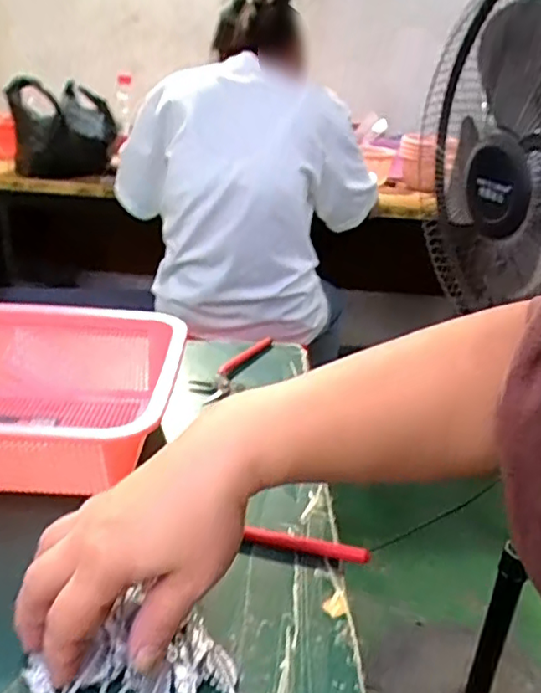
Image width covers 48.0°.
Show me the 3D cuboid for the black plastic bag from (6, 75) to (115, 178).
[{"bbox_3d":[-0.451,-0.468,1.317,0.204,0.198,0.121,-5,28,-19],"label":"black plastic bag"}]

